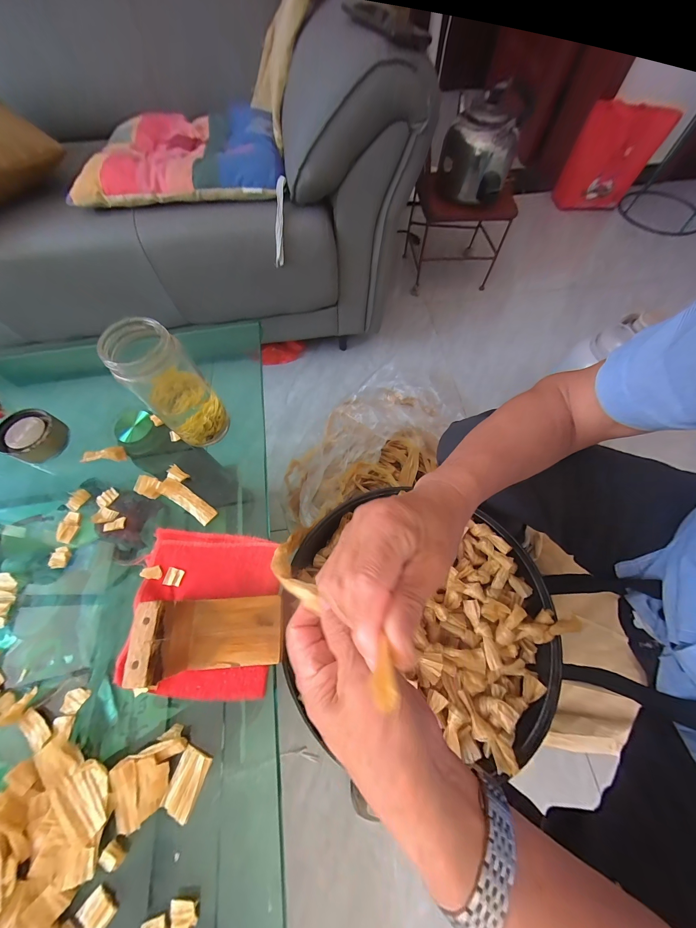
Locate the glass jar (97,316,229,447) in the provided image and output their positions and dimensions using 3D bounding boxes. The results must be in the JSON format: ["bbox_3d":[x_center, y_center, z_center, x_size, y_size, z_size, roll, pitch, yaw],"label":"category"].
[{"bbox_3d":[-0.198,-0.087,0.336,0.067,0.142,0.073,0,66,0],"label":"glass jar"}]

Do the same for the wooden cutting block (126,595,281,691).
[{"bbox_3d":[-0.120,0.155,0.268,0.105,0.078,0.060,-3,66,-1],"label":"wooden cutting block"}]

